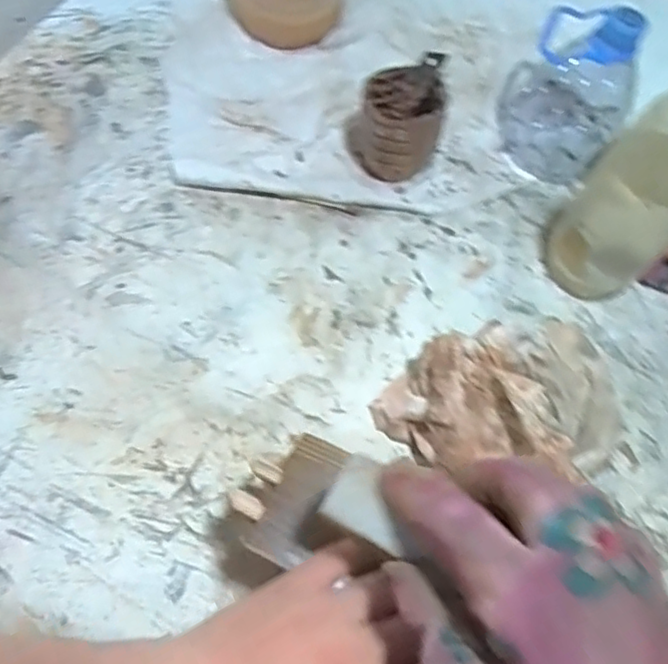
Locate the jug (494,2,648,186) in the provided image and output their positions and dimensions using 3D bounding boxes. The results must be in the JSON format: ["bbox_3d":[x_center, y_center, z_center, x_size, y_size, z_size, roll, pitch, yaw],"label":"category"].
[{"bbox_3d":[0.196,-0.206,0.524,0.096,0.125,0.097,20,65,6],"label":"jug"}]

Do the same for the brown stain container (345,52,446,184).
[{"bbox_3d":[0.049,-0.172,0.525,0.075,0.079,0.066,7,64,0],"label":"brown stain container"}]

